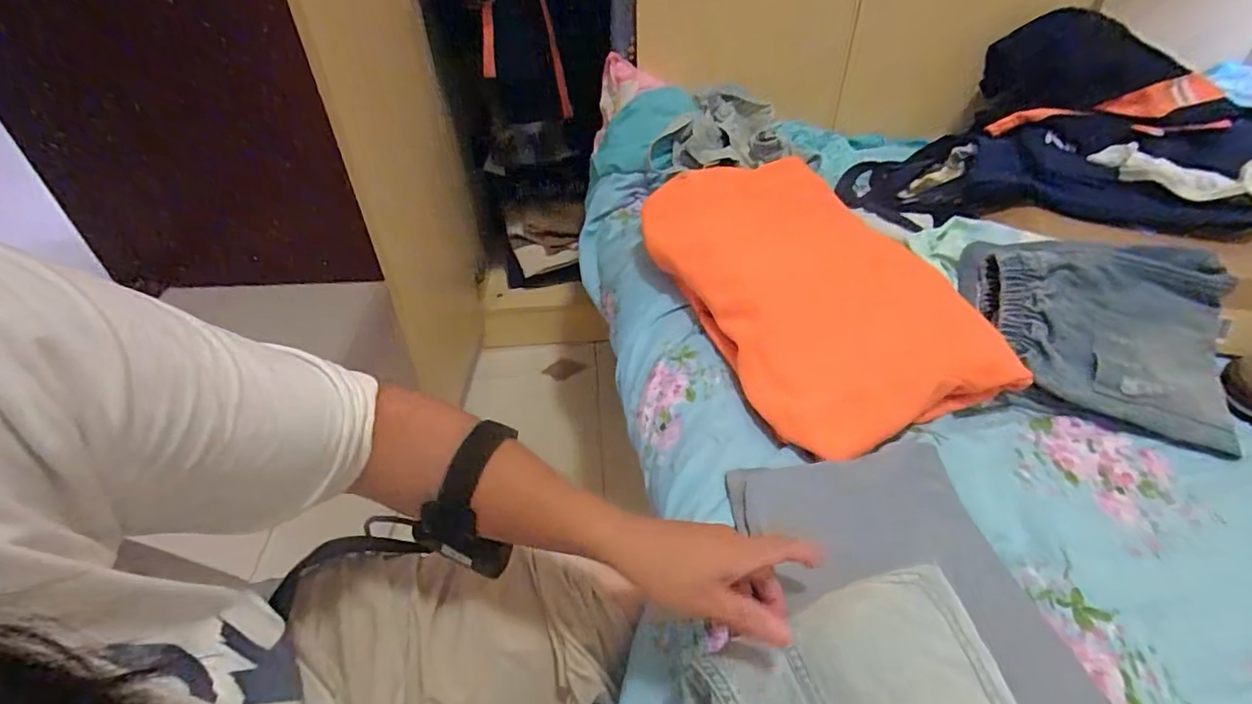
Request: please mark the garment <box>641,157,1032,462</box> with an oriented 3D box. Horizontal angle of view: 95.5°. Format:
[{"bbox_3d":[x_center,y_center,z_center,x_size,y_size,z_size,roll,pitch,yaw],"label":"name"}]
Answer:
[{"bbox_3d":[0.203,-0.088,0.648,0.258,0.099,0.435,-13,42,-13],"label":"garment"}]

